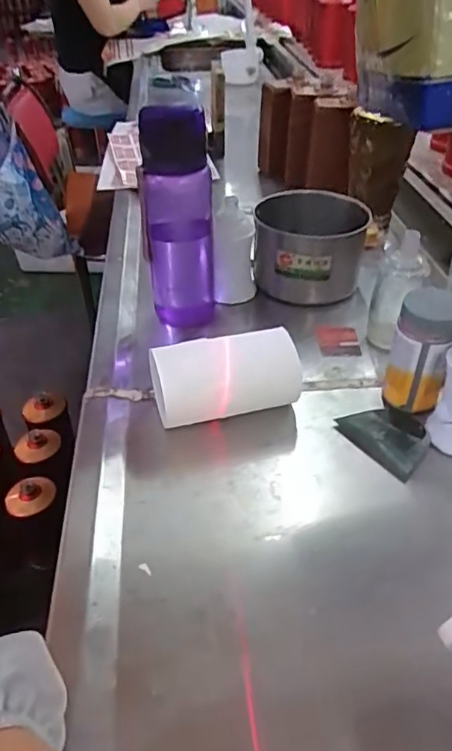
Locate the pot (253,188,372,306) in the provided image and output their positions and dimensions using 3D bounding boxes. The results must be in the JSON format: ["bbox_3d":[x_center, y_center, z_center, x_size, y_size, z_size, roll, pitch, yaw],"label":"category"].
[{"bbox_3d":[0.103,-0.157,0.729,0.134,0.091,0.128,-3,38,3],"label":"pot"}]

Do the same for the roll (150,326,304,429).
[{"bbox_3d":[0.002,0.003,0.545,0.143,0.062,0.056,-13,38,-13],"label":"roll"}]

